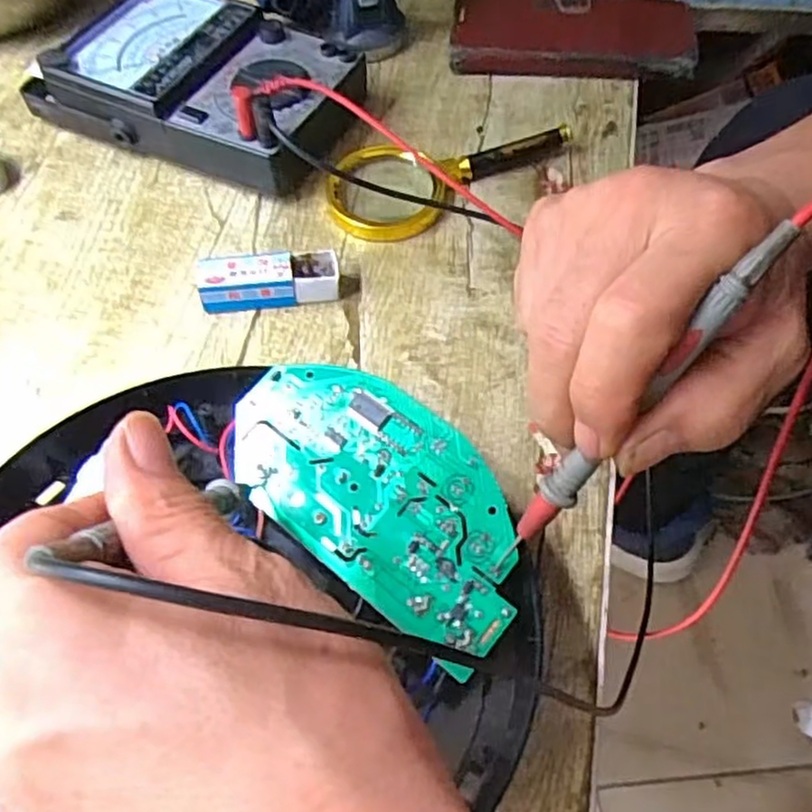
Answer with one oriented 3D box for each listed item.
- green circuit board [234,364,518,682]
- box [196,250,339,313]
[{"bbox_3d":[-0.011,0.031,0.290,0.141,0.013,0.070,37,68,20],"label":"green circuit board"},{"bbox_3d":[-0.072,-0.067,0.385,0.071,0.022,0.022,-7,60,-2],"label":"box"}]

